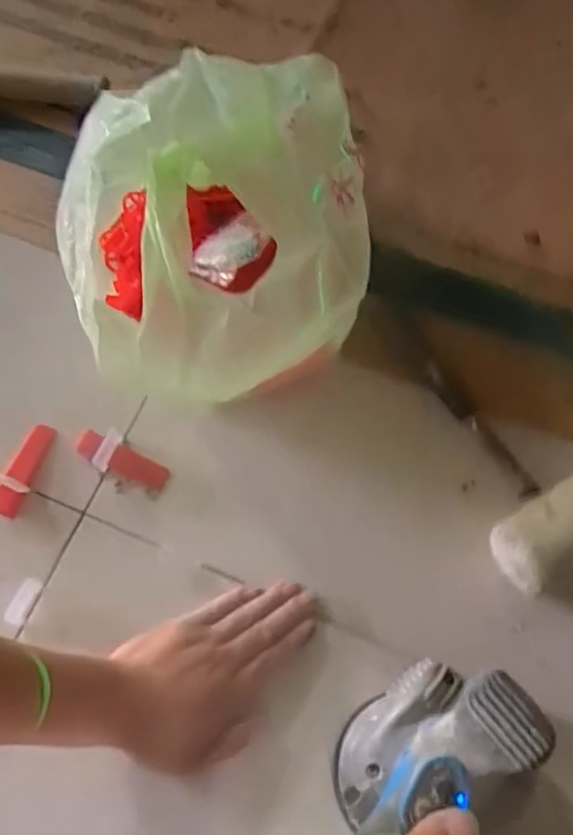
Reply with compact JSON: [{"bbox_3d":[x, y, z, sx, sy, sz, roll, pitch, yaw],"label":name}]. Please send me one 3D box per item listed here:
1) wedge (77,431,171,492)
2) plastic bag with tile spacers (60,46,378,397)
[{"bbox_3d":[-0.143,0.038,0.566,0.085,0.013,0.024,27,71,-5],"label":"wedge"},{"bbox_3d":[-0.050,-0.162,0.545,0.250,0.221,0.282,-5,70,-4],"label":"plastic bag with tile spacers"}]

